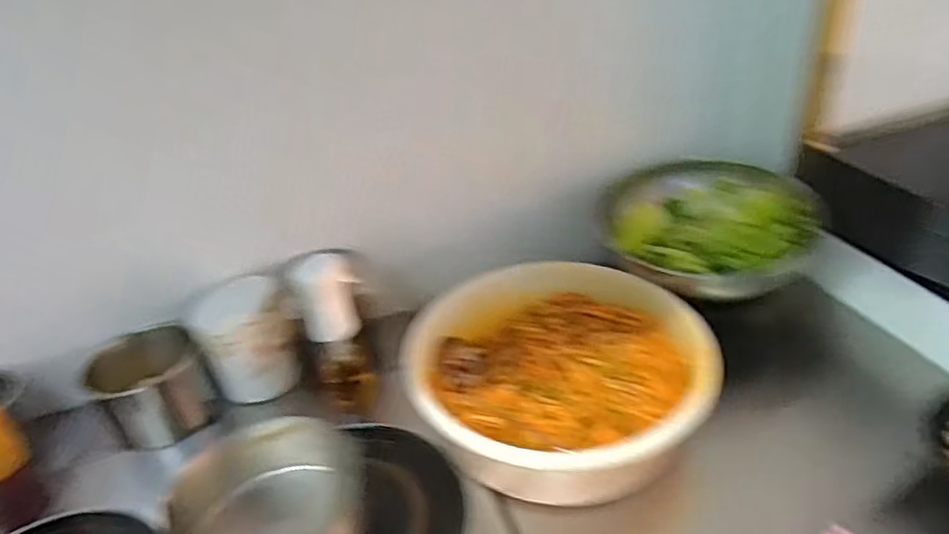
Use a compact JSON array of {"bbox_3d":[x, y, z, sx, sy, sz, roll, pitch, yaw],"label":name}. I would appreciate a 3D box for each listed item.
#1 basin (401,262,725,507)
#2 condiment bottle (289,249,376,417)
[{"bbox_3d":[0.106,0.144,0.798,0.346,0.128,0.327,-4,32,3],"label":"basin"},{"bbox_3d":[-0.174,0.091,0.844,0.075,0.225,0.063,-14,33,-13],"label":"condiment bottle"}]

